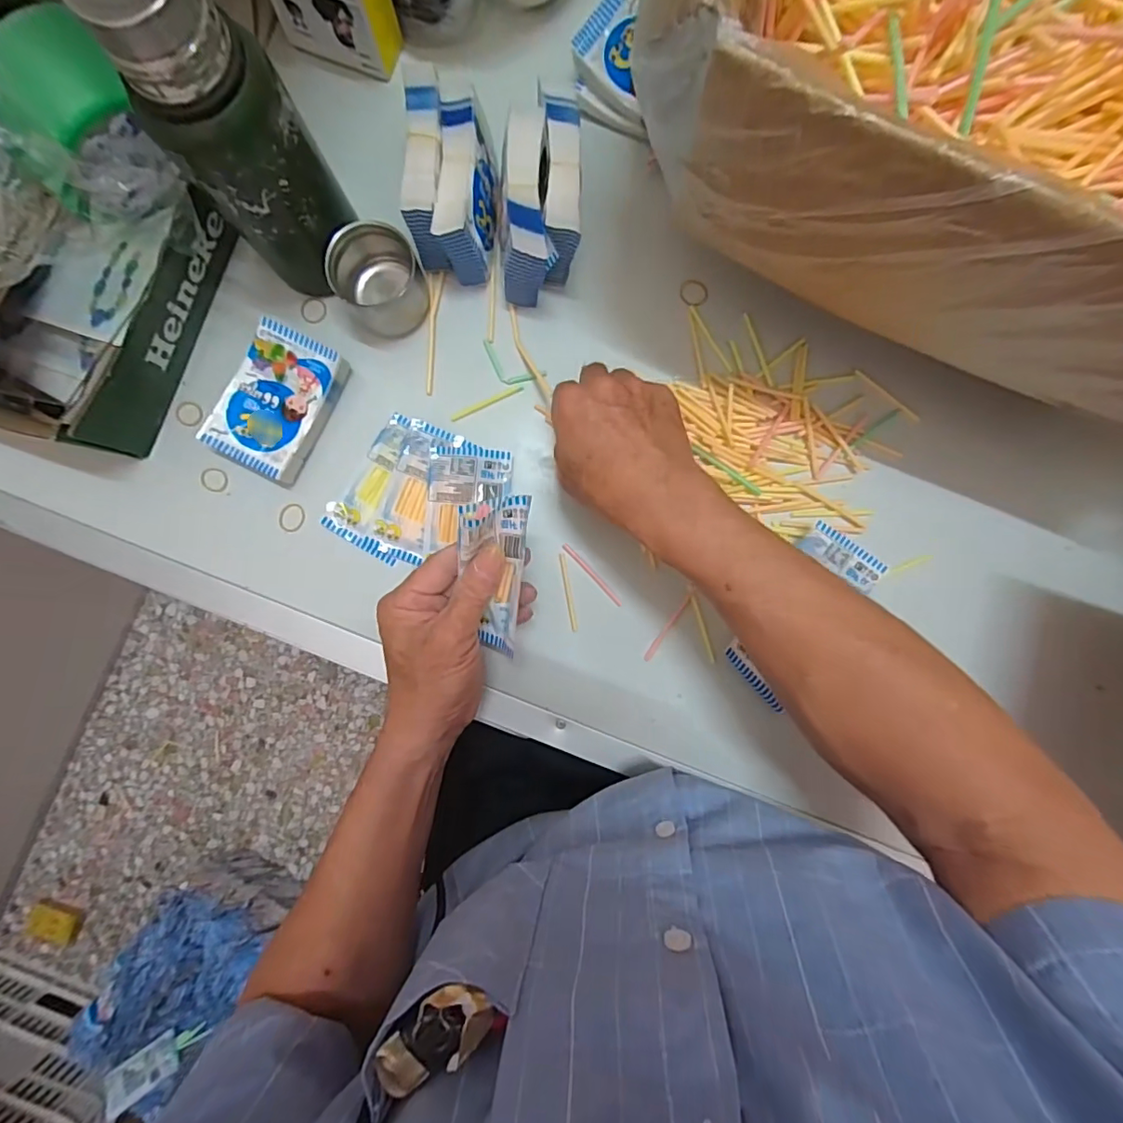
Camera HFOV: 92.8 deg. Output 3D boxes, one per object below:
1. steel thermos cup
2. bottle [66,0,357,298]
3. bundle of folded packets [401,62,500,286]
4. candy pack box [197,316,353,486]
[{"bbox_3d":[-0.132,-0.204,0.393,0.060,0.056,0.060,0,88,1],"label":"steel thermos cup"},{"bbox_3d":[-0.182,-0.239,0.313,0.059,0.177,0.067,17,88,1],"label":"bottle"},{"bbox_3d":[-0.075,-0.268,0.385,0.057,0.073,0.114,2,88,1],"label":"bundle of folded packets"},{"bbox_3d":[-0.214,-0.120,0.402,0.071,0.018,0.104,27,89,1],"label":"candy pack box"}]

